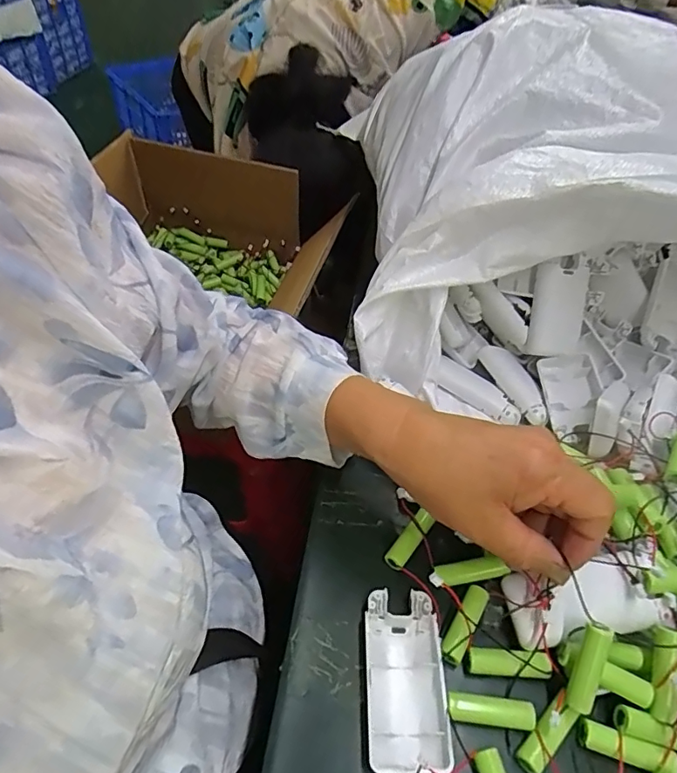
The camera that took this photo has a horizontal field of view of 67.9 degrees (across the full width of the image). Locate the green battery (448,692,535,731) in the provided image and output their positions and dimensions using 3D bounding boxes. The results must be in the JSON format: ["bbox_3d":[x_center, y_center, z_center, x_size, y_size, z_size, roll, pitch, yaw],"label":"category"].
[{"bbox_3d":[0.088,0.188,0.291,0.049,0.012,0.014,7,45,3],"label":"green battery"}]

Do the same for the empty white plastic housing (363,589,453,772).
[{"bbox_3d":[0.039,0.173,0.300,0.046,0.017,0.093,2,45,-1],"label":"empty white plastic housing"}]

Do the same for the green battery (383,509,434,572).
[{"bbox_3d":[0.050,0.109,0.355,0.013,0.012,0.044,32,65,25],"label":"green battery"}]

